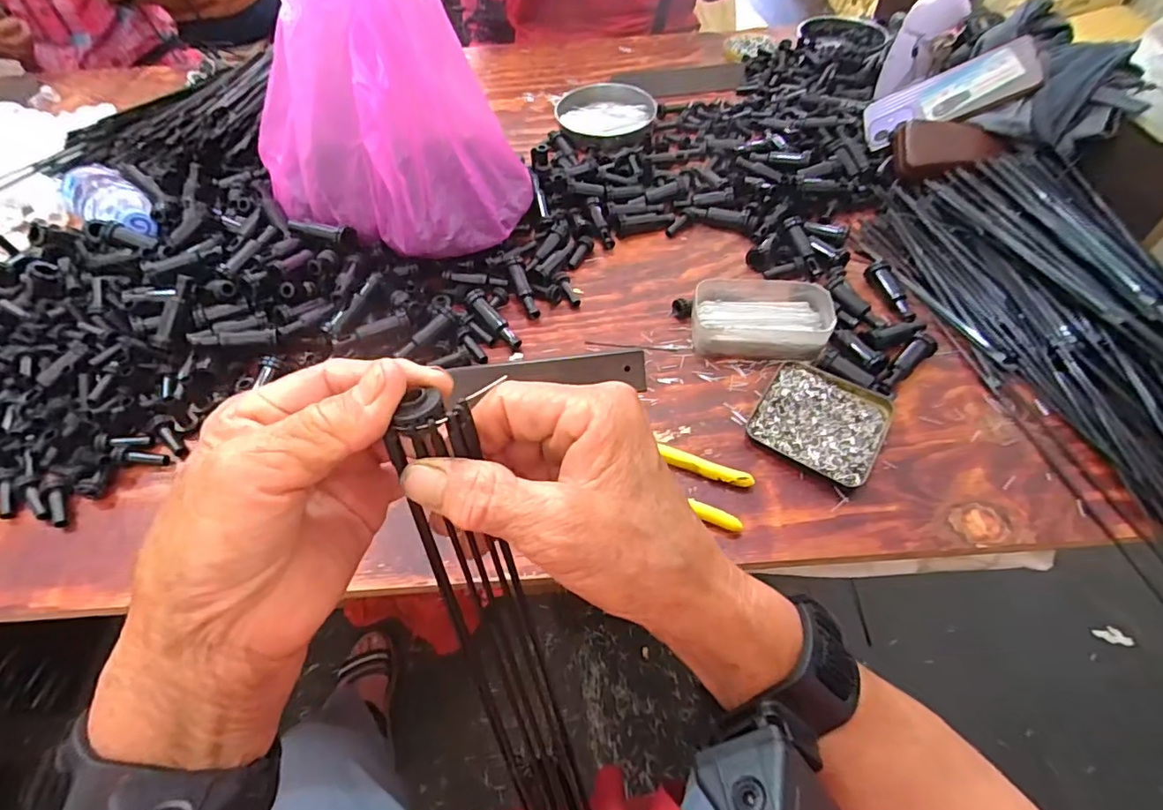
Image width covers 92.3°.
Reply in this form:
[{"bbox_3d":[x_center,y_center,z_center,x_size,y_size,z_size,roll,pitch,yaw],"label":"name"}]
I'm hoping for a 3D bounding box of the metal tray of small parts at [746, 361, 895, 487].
[{"bbox_3d":[0.193,0.010,0.452,0.095,0.011,0.093,27,59,20],"label":"metal tray of small parts"}]

